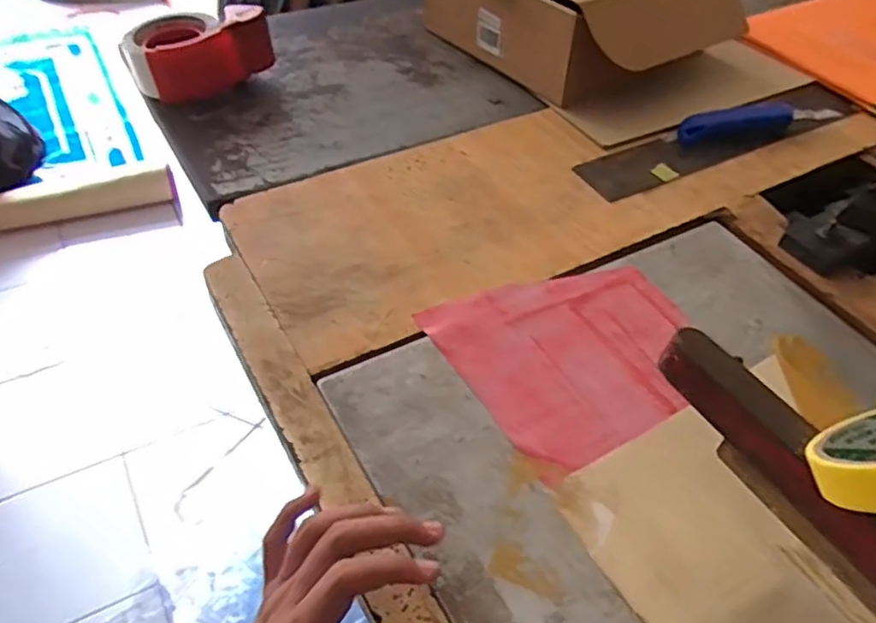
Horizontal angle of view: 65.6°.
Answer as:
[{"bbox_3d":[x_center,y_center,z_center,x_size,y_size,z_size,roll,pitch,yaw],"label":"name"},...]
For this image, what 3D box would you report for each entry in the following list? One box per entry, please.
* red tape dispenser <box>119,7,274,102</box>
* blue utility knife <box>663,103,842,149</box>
[{"bbox_3d":[-0.264,-0.283,0.730,0.102,0.079,0.134,29,51,21],"label":"red tape dispenser"},{"bbox_3d":[0.343,-0.205,0.731,0.189,0.028,0.035,-10,48,-14],"label":"blue utility knife"}]

